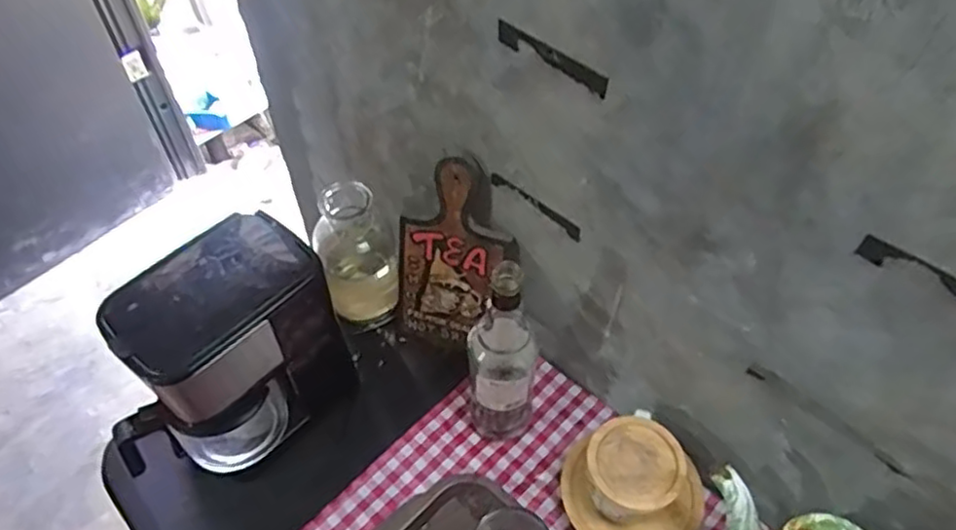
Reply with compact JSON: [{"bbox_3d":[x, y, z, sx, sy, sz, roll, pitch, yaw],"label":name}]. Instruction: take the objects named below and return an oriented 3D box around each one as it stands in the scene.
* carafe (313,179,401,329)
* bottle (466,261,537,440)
[{"bbox_3d":[-0.163,-0.022,0.891,0.101,0.205,0.114,-13,52,-10],"label":"carafe"},{"bbox_3d":[0.026,0.107,0.725,0.070,0.285,0.059,3,51,3],"label":"bottle"}]

